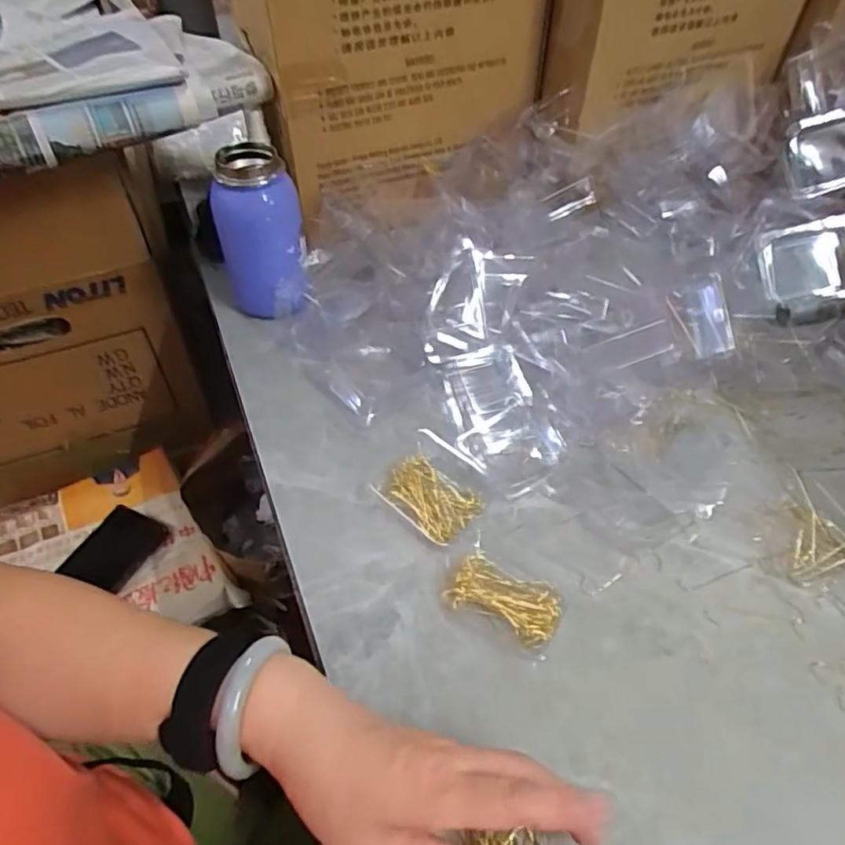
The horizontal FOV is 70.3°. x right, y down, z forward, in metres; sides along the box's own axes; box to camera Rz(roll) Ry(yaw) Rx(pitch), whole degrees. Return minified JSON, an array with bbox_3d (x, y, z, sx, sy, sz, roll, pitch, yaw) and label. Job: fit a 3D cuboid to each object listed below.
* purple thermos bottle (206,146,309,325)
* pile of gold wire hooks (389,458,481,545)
[{"bbox_3d":[-0.145,-0.166,0.540,0.073,0.132,0.069,-12,52,-12],"label":"purple thermos bottle"},{"bbox_3d":[0.007,0.055,0.438,0.067,0.005,0.047,36,58,25],"label":"pile of gold wire hooks"}]

